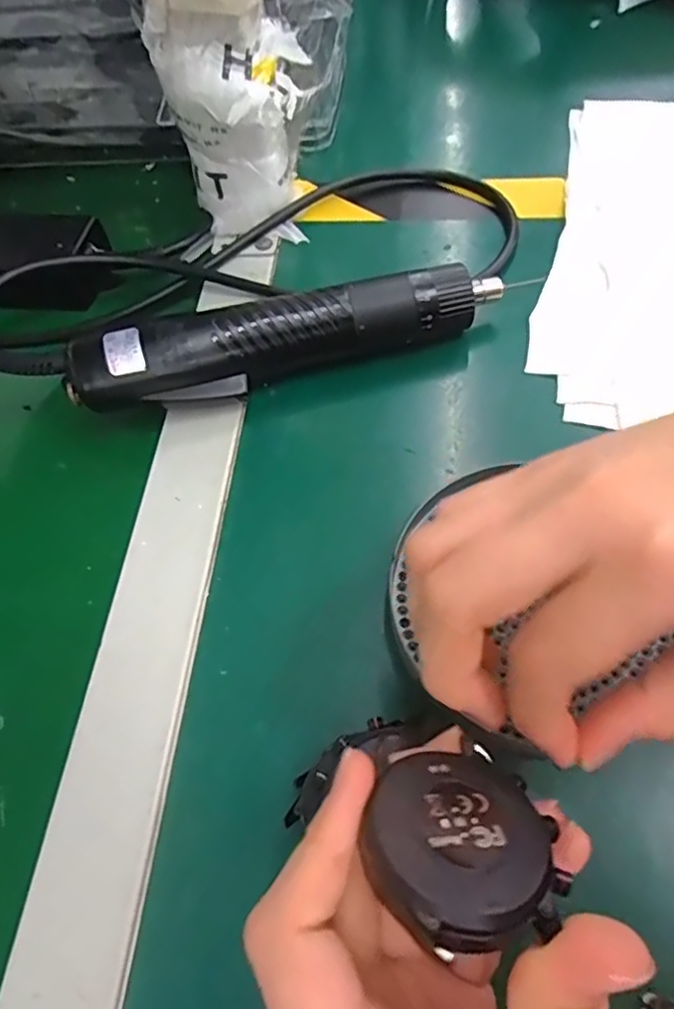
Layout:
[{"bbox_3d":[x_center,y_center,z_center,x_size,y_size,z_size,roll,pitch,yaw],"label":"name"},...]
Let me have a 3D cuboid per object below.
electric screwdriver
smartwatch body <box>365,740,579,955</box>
[{"bbox_3d":[-0.019,-0.080,0.308,0.212,0.043,0.031,-14,61,-5],"label":"electric screwdriver"},{"bbox_3d":[0.029,0.081,0.148,0.043,0.012,0.045,3,32,-11],"label":"smartwatch body"}]

